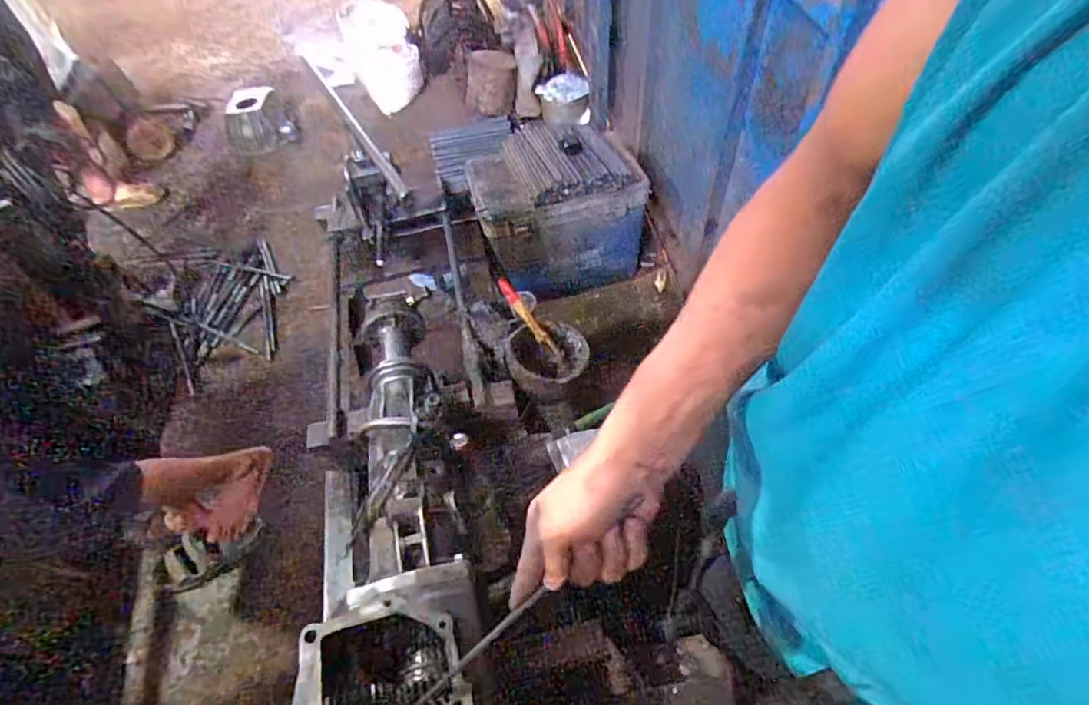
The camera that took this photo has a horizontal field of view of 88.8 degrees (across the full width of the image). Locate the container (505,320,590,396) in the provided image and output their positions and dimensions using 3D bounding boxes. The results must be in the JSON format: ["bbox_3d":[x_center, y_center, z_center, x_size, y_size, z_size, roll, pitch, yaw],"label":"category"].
[{"bbox_3d":[0.004,0.003,0.863,0.131,0.055,0.127,-21,56,-10],"label":"container"}]

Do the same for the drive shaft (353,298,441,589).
[{"bbox_3d":[-0.185,0.094,0.704,0.120,0.091,0.381,-13,55,-4],"label":"drive shaft"}]

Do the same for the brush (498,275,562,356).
[{"bbox_3d":[-0.024,-0.052,0.852,0.017,0.022,0.146,-42,101,-22],"label":"brush"}]

